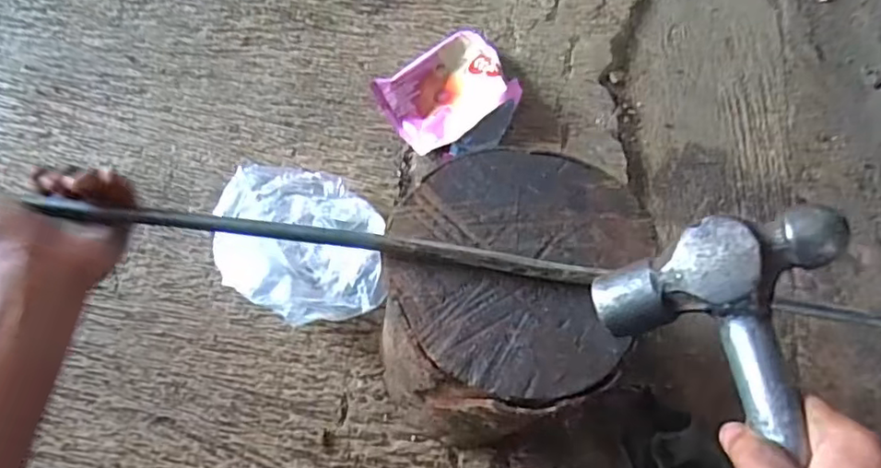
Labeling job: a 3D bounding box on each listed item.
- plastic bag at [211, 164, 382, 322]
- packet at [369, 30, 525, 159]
[{"bbox_3d":[-0.140,0.003,0.609,0.152,0.057,0.178,-7,67,-6],"label":"plastic bag"},{"bbox_3d":[0.019,-0.159,0.694,0.155,0.035,0.133,-40,74,-18],"label":"packet"}]

